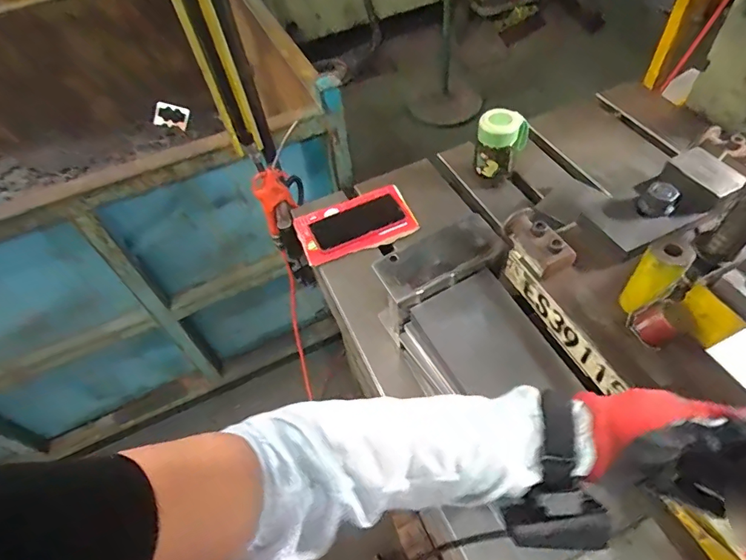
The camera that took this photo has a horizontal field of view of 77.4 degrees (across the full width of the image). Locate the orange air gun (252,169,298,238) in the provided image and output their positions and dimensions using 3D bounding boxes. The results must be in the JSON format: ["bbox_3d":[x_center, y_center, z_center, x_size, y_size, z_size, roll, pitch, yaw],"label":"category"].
[{"bbox_3d":[-0.180,-0.142,0.867,0.063,0.145,0.025,-21,54,-11],"label":"orange air gun"}]

